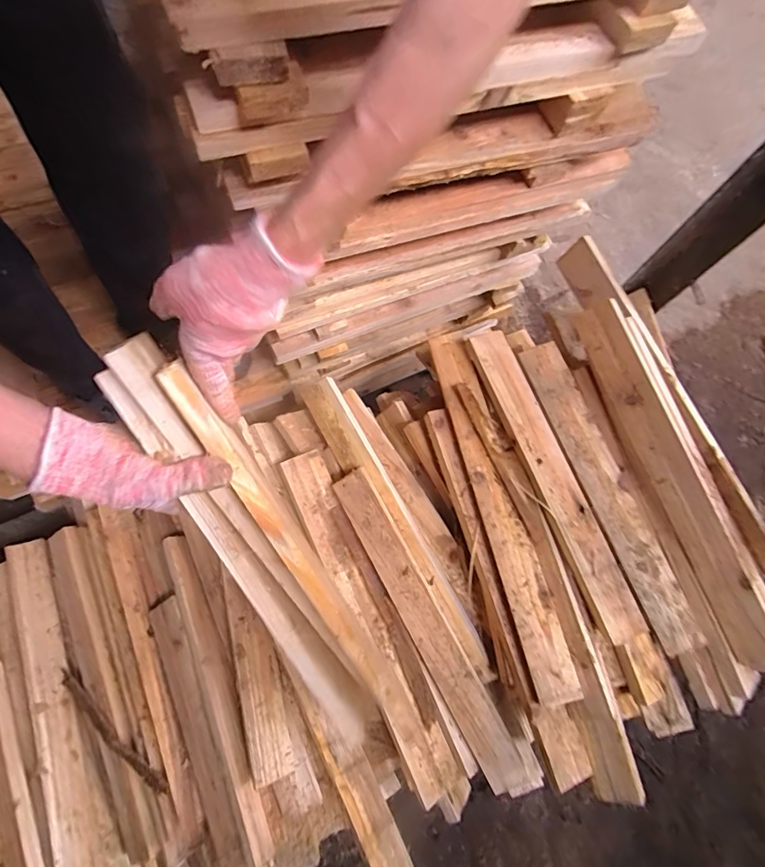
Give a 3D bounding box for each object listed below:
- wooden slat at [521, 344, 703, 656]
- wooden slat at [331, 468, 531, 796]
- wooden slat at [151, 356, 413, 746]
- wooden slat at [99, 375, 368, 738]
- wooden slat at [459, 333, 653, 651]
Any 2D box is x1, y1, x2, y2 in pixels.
[{"bbox_3d":[0.302,0.076,0.614,0.054,0.013,0.436,-24,80,6],"label":"wooden slat"},{"bbox_3d":[0.058,0.261,0.626,0.053,0.013,0.455,-31,81,14],"label":"wooden slat"},{"bbox_3d":[-0.069,0.143,0.438,0.028,0.013,0.462,-31,111,-12],"label":"wooden slat"},{"bbox_3d":[-0.124,0.156,0.445,0.027,0.014,0.476,-29,113,-11],"label":"wooden slat"},{"bbox_3d":[0.225,0.053,0.607,0.052,0.015,0.432,-19,77,-10],"label":"wooden slat"}]

